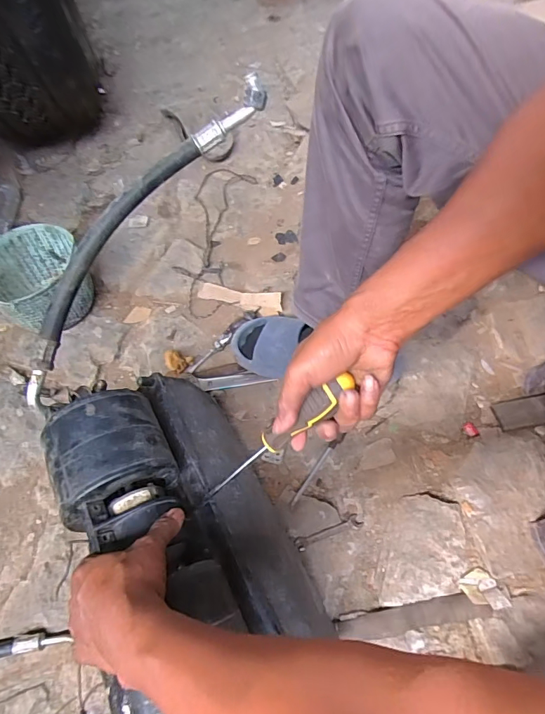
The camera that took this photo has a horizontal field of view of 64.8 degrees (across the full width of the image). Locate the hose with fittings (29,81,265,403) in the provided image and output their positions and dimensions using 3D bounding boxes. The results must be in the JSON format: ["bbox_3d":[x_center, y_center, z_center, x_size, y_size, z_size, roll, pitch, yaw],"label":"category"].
[{"bbox_3d":[-0.163,-0.146,0.496,0.072,0.029,0.441,37,87,18],"label":"hose with fittings"}]

